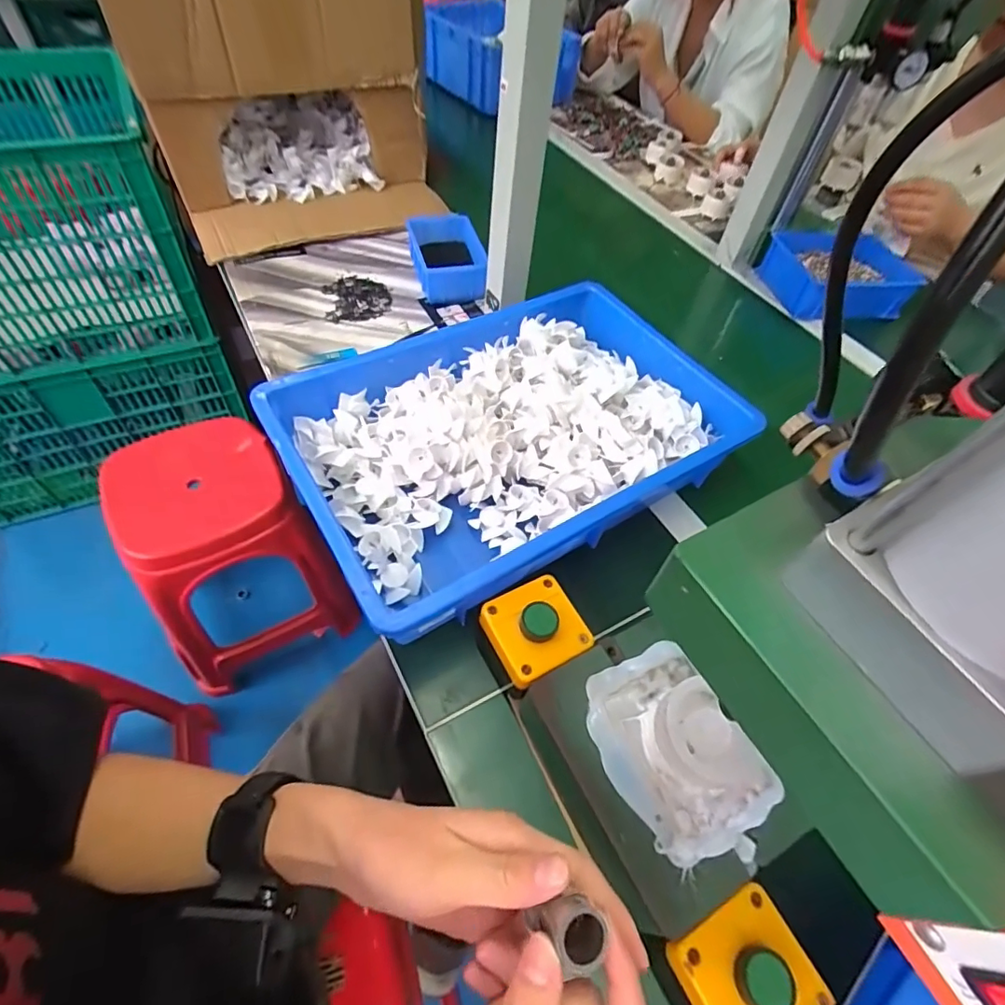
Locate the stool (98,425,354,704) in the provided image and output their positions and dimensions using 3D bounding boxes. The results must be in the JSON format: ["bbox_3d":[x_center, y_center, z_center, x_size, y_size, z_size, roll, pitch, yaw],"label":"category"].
[{"bbox_3d":[-0.533,0.105,1.037,0.306,0.437,0.310,-22,58,-20],"label":"stool"}]

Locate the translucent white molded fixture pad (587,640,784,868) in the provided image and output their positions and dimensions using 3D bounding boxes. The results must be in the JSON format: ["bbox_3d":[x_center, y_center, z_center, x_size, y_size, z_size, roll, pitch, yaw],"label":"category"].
[{"bbox_3d":[0.118,0.154,0.331,0.091,0.058,0.134,-22,58,-21],"label":"translucent white molded fixture pad"}]

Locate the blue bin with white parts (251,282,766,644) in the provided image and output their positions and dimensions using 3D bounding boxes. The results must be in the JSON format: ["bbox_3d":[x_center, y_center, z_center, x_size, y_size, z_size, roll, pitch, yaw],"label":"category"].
[{"bbox_3d":[0.021,-0.073,0.541,0.441,0.076,0.281,-27,60,-23],"label":"blue bin with white parts"}]

